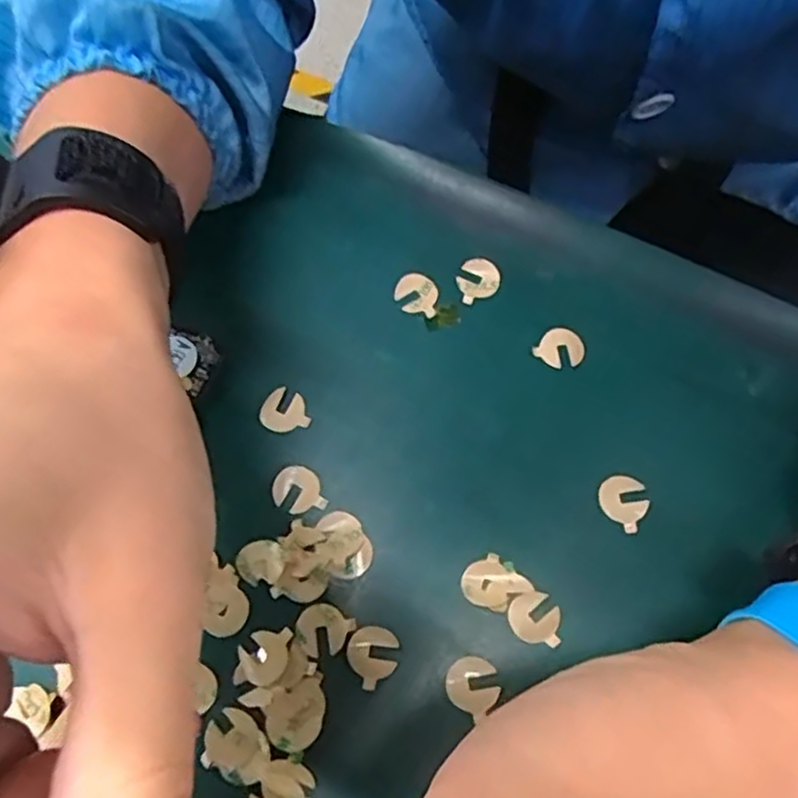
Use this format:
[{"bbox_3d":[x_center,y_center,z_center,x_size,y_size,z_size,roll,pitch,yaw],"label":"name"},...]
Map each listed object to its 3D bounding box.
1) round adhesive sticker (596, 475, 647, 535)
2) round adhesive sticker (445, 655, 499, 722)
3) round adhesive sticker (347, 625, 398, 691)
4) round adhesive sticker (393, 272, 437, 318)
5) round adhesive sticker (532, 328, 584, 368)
[{"bbox_3d":[0.083,0.037,0.258,0.018,0.004,0.017,0,69,1],"label":"round adhesive sticker"},{"bbox_3d":[0.025,0.096,0.236,0.017,0.004,0.017,-3,71,8],"label":"round adhesive sticker"},{"bbox_3d":[-0.009,0.086,0.239,0.017,0.004,0.018,-30,71,-10],"label":"round adhesive sticker"},{"bbox_3d":[0.007,-0.044,0.293,0.017,0.004,0.018,0,74,-1],"label":"round adhesive sticker"},{"bbox_3d":[0.065,-0.021,0.281,0.017,0.004,0.017,0,69,1],"label":"round adhesive sticker"}]

